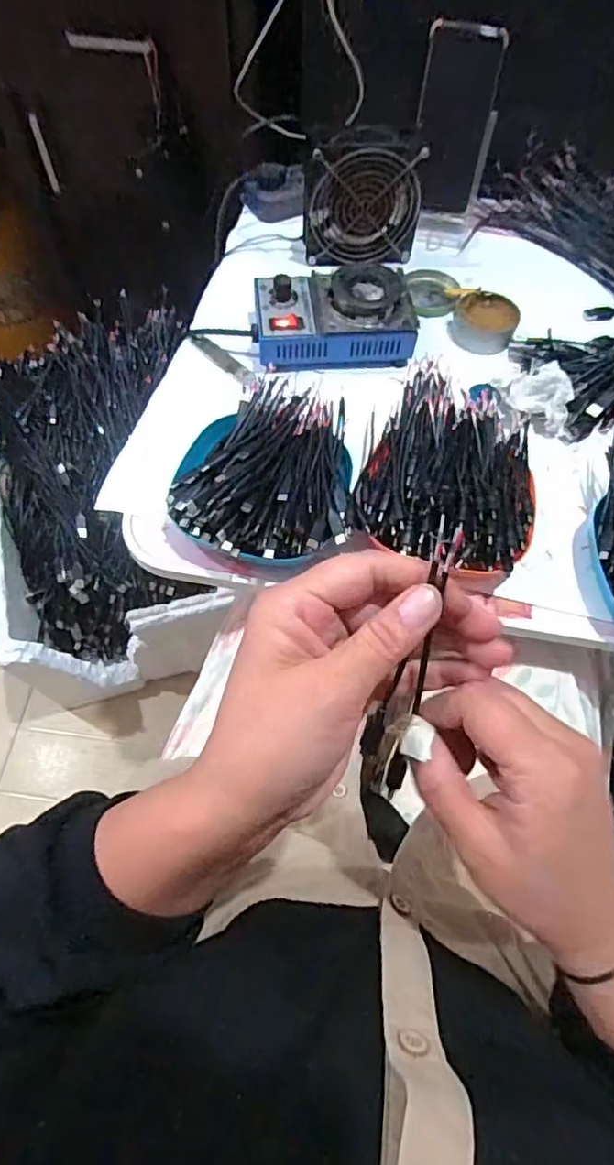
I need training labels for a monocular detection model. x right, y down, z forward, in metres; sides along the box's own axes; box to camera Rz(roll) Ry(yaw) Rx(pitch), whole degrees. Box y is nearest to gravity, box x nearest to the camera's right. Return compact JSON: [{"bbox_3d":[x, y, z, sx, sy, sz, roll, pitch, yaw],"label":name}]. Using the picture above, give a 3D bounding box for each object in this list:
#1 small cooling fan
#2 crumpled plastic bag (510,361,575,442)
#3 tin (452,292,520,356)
[{"bbox_3d":[0.059,-0.407,0.624,0.121,0.112,0.056,-1,63,-2],"label":"small cooling fan"},{"bbox_3d":[0.217,-0.176,0.550,0.065,0.039,0.078,2,63,-1],"label":"crumpled plastic bag"},{"bbox_3d":[0.182,-0.268,0.612,0.062,0.030,0.056,10,63,3],"label":"tin"}]

